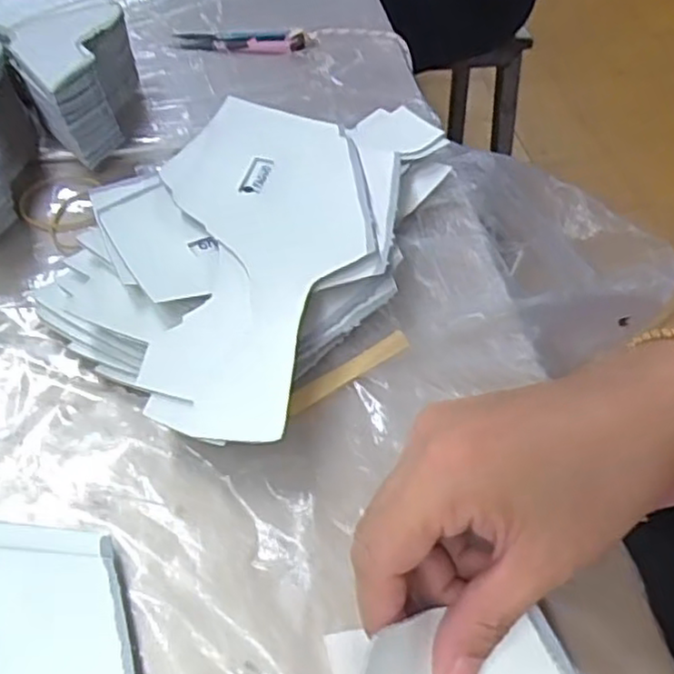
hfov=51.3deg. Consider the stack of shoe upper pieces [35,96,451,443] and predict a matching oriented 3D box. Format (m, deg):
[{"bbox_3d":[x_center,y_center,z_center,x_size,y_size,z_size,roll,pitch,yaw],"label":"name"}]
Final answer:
[{"bbox_3d":[-0.036,-0.058,0.373,0.144,0.033,0.247,24,52,17],"label":"stack of shoe upper pieces"}]

